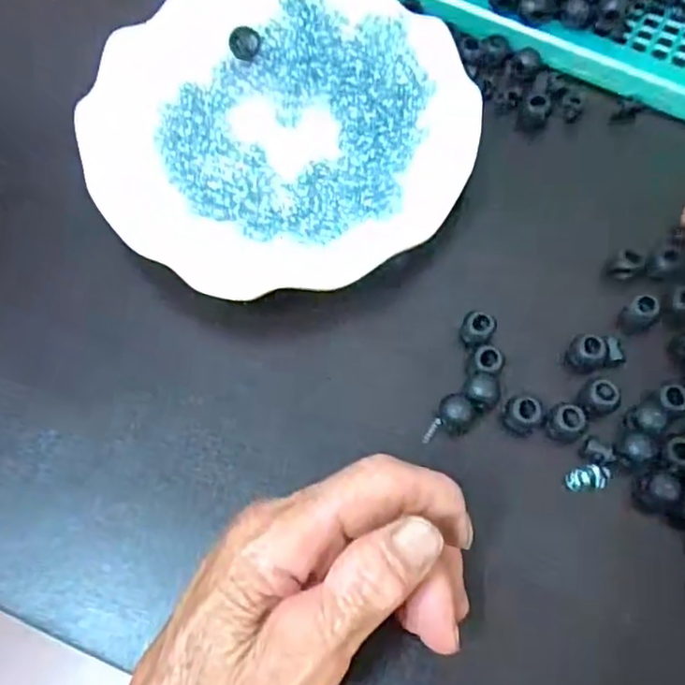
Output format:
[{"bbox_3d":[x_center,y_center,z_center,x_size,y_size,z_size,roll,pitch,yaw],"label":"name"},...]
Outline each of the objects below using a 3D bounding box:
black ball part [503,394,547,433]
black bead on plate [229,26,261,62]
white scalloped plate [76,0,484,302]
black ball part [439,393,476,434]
[{"bbox_3d":[0.078,0.031,0.277,0.016,0.013,0.015,-1,67,2],"label":"black ball part"},{"bbox_3d":[-0.050,-0.155,0.336,0.016,0.007,0.015,0,73,1],"label":"black bead on plate"},{"bbox_3d":[-0.030,-0.108,0.318,0.178,0.024,0.178,-1,67,2],"label":"white scalloped plate"},{"bbox_3d":[0.049,0.031,0.277,0.015,0.012,0.015,-1,67,2],"label":"black ball part"}]

